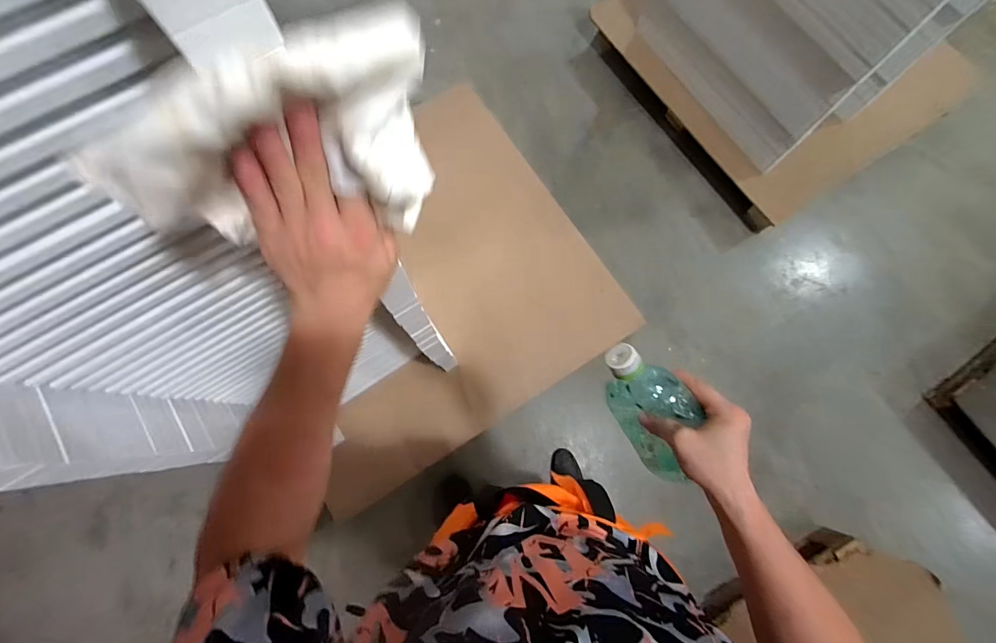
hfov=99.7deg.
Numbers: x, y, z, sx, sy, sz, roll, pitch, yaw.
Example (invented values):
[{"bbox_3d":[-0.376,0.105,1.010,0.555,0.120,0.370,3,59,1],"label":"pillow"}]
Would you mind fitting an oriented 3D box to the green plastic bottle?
[{"bbox_3d":[0.164,0.095,0.446,0.064,0.070,0.178,-25,121,-7],"label":"green plastic bottle"}]

